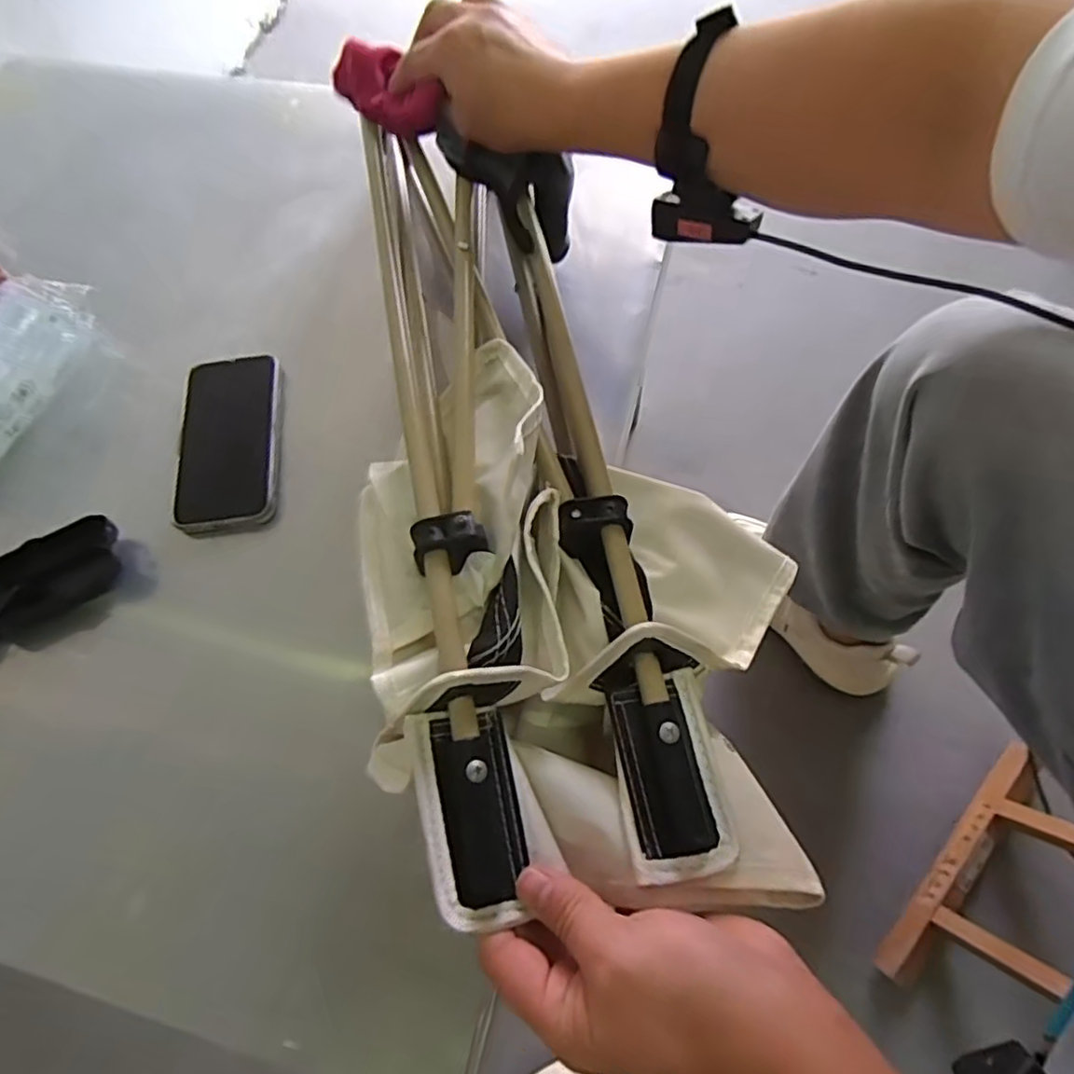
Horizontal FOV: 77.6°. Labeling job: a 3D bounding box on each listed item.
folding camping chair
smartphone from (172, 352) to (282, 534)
[{"bbox_3d":[-0.005,-0.080,0.436,0.234,0.098,0.582,-13,67,-3],"label":"folding camping chair"},{"bbox_3d":[-0.237,-0.075,0.518,0.075,0.011,0.148,-7,66,-1],"label":"smartphone"}]

